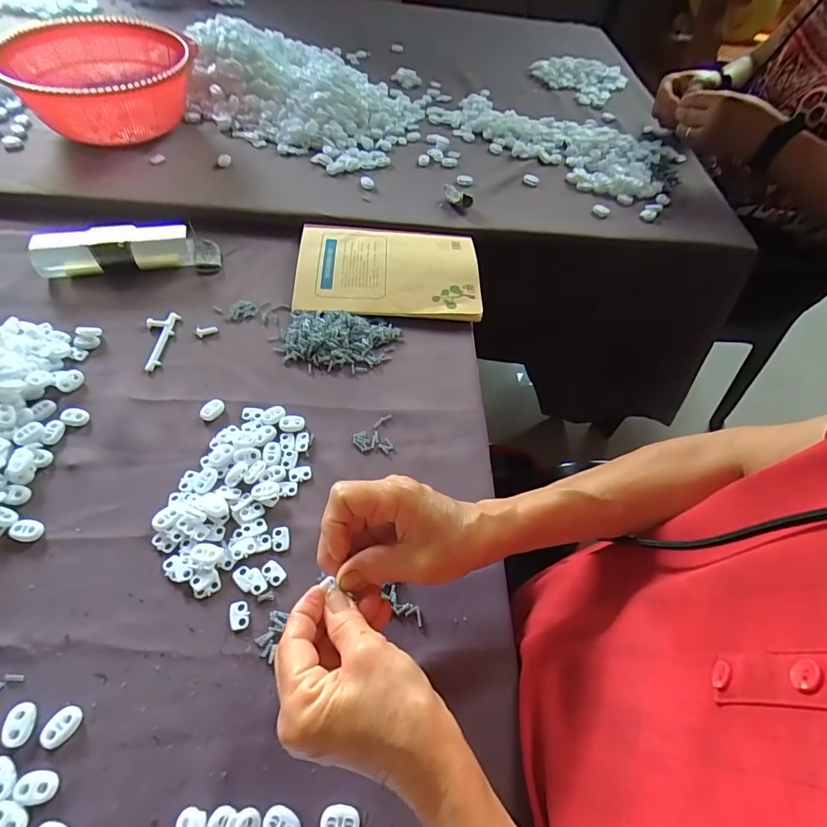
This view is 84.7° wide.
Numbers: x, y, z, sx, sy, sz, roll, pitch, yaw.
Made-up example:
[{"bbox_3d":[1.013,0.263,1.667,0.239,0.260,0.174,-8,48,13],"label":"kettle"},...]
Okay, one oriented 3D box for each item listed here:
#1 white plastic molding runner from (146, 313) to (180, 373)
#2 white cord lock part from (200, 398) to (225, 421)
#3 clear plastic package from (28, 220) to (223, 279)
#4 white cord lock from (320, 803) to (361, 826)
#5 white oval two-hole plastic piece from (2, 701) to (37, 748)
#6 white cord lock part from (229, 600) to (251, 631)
[{"bbox_3d":[-0.255,-0.073,0.454,0.028,0.005,0.074,-3,56,-6],"label":"white plastic molding runner"},{"bbox_3d":[-0.182,-0.004,0.411,0.022,0.006,0.015,-29,63,-22],"label":"white cord lock part"},{"bbox_3d":[-0.314,-0.183,0.500,0.179,0.037,0.048,-5,57,-8],"label":"clear plastic package"},{"bbox_3d":[-0.043,0.240,0.264,0.022,0.004,0.020,10,56,2],"label":"white cord lock"},{"bbox_3d":[-0.241,0.190,0.277,0.016,0.004,0.024,-12,58,-12],"label":"white oval two-hole plastic piece"},{"bbox_3d":[-0.125,0.144,0.324,0.013,0.004,0.019,-7,57,-9],"label":"white cord lock part"}]

